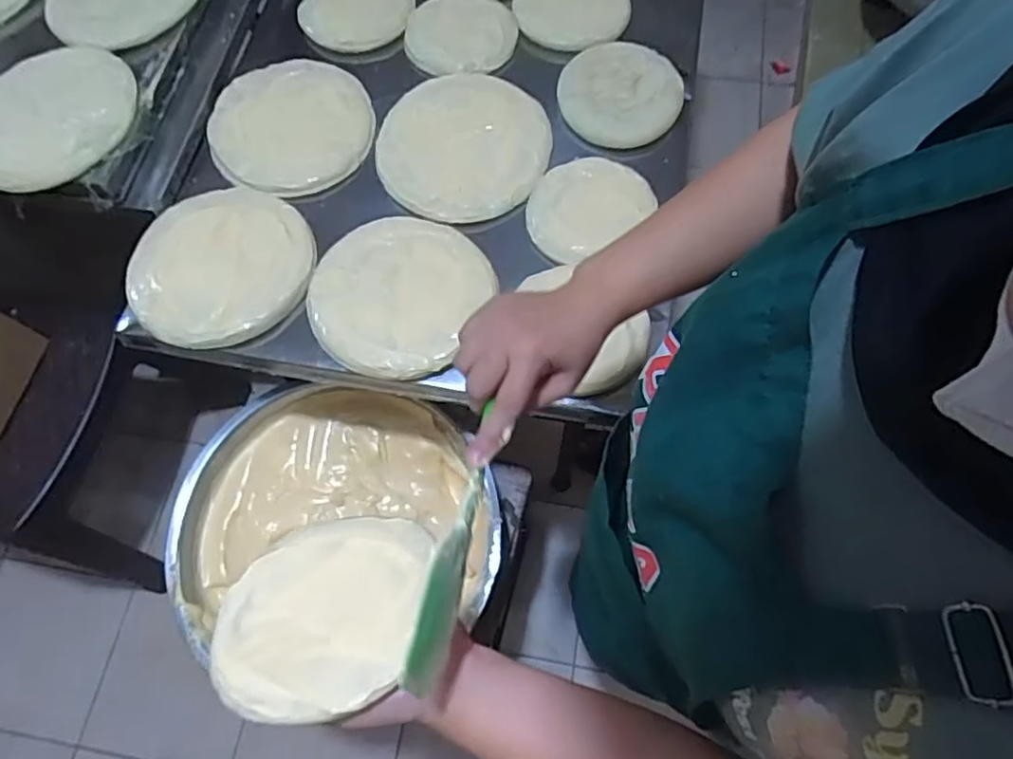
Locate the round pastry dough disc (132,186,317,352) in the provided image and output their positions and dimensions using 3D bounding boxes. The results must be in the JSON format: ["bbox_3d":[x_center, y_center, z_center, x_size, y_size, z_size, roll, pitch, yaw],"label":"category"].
[{"bbox_3d":[-0.320,-0.131,0.717,0.200,0.021,0.197,-1,68,1],"label":"round pastry dough disc"}]

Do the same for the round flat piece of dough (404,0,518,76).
[{"bbox_3d":[-0.059,-0.455,0.837,0.143,0.016,0.144,-1,68,1],"label":"round flat piece of dough"}]

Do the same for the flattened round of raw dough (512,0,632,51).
[{"bbox_3d":[0.089,-0.508,0.868,0.153,0.014,0.152,-1,68,1],"label":"flattened round of raw dough"}]

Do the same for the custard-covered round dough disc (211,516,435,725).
[{"bbox_3d":[-0.120,0.145,0.412,0.127,0.010,0.145,-2,34,11],"label":"custard-covered round dough disc"}]

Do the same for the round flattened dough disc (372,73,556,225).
[{"bbox_3d":[-0.051,-0.287,0.774,0.199,0.012,0.201,-1,68,1],"label":"round flattened dough disc"}]

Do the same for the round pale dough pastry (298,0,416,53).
[{"bbox_3d":[-0.204,-0.504,0.868,0.147,0.023,0.141,-25,69,-8],"label":"round pale dough pastry"}]

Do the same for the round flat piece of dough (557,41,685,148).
[{"bbox_3d":[0.143,-0.360,0.798,0.144,0.020,0.153,-1,68,1],"label":"round flat piece of dough"}]

